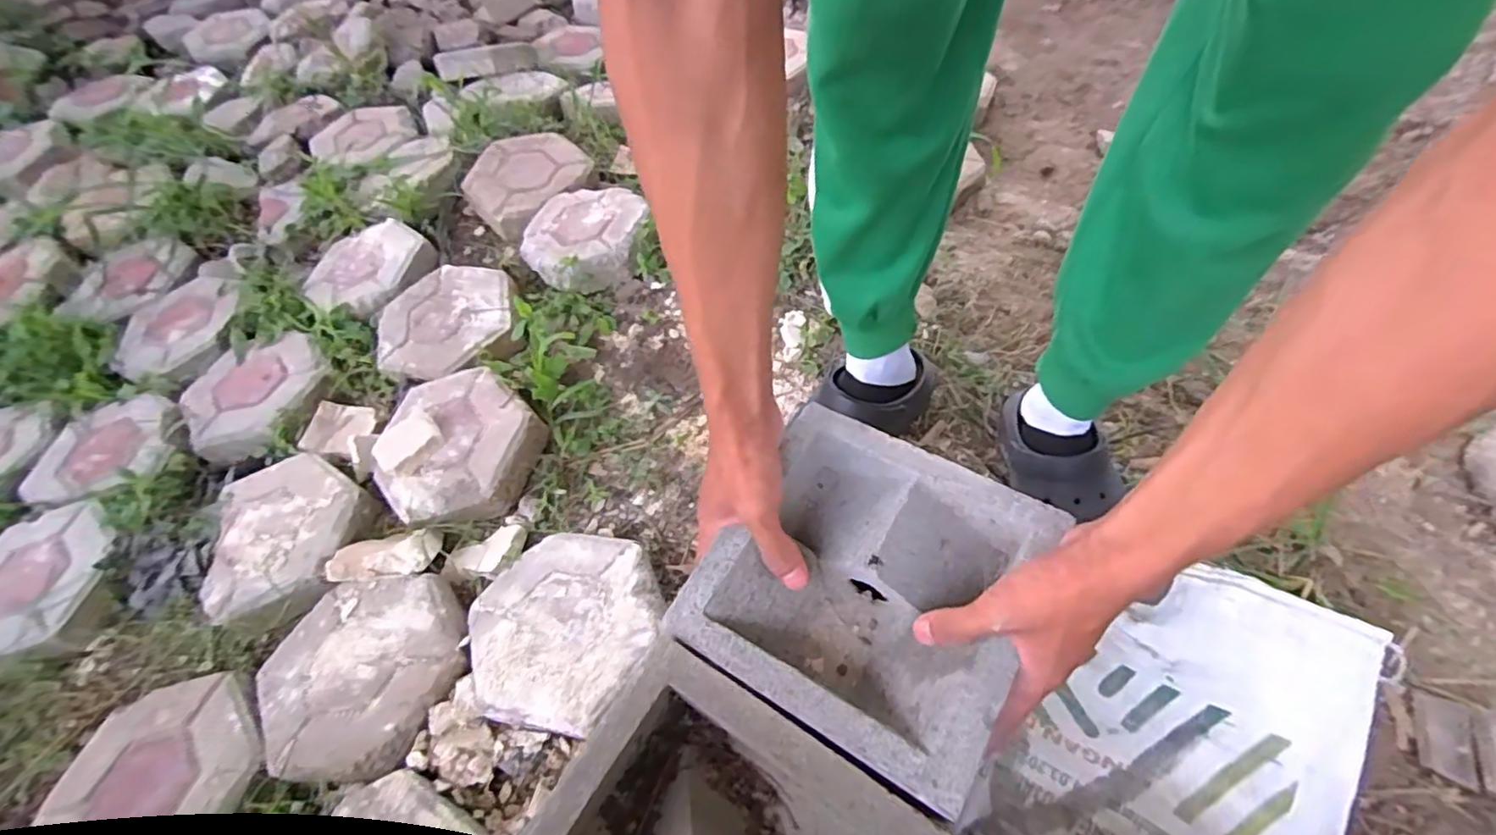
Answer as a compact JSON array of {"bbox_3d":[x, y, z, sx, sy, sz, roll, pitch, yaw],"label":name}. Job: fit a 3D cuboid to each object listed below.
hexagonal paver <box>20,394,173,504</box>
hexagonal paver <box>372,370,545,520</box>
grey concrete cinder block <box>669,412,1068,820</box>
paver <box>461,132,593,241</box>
[{"bbox_3d":[-0.850,0.036,0.839,0.159,0.021,0.150,-13,56,-6],"label":"hexagonal paver"},{"bbox_3d":[-0.373,0.036,0.809,0.211,0.052,0.193,33,63,23],"label":"hexagonal paver"},{"bbox_3d":[0.078,0.113,0.432,0.192,0.065,0.195,27,61,19],"label":"grey concrete cinder block"},{"bbox_3d":[-0.374,-0.416,1.071,0.203,0.044,0.208,36,64,24],"label":"paver"}]

